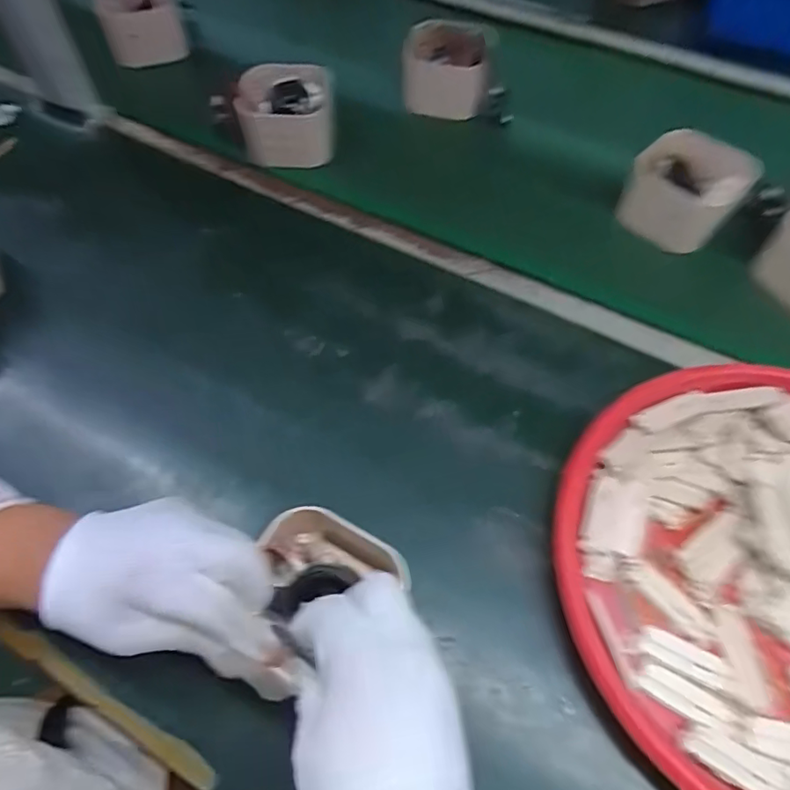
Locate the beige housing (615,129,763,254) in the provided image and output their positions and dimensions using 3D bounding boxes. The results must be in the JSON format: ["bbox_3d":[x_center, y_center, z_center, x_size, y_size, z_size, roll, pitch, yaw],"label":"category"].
[{"bbox_3d":[0.274,-0.194,0.518,0.097,0.059,0.105,31,64,16],"label":"beige housing"}]

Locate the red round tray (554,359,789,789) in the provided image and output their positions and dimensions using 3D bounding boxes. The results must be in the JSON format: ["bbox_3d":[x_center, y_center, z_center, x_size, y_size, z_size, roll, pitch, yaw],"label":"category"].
[{"bbox_3d":[0.258,0.113,0.349,0.287,0.032,0.283,0,60,0],"label":"red round tray"}]

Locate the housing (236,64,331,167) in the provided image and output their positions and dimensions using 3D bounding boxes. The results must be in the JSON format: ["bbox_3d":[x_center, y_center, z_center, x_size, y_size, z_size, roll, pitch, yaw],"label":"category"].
[{"bbox_3d":[-0.112,-0.284,0.573,0.103,0.058,0.099,-6,60,-4],"label":"housing"}]

